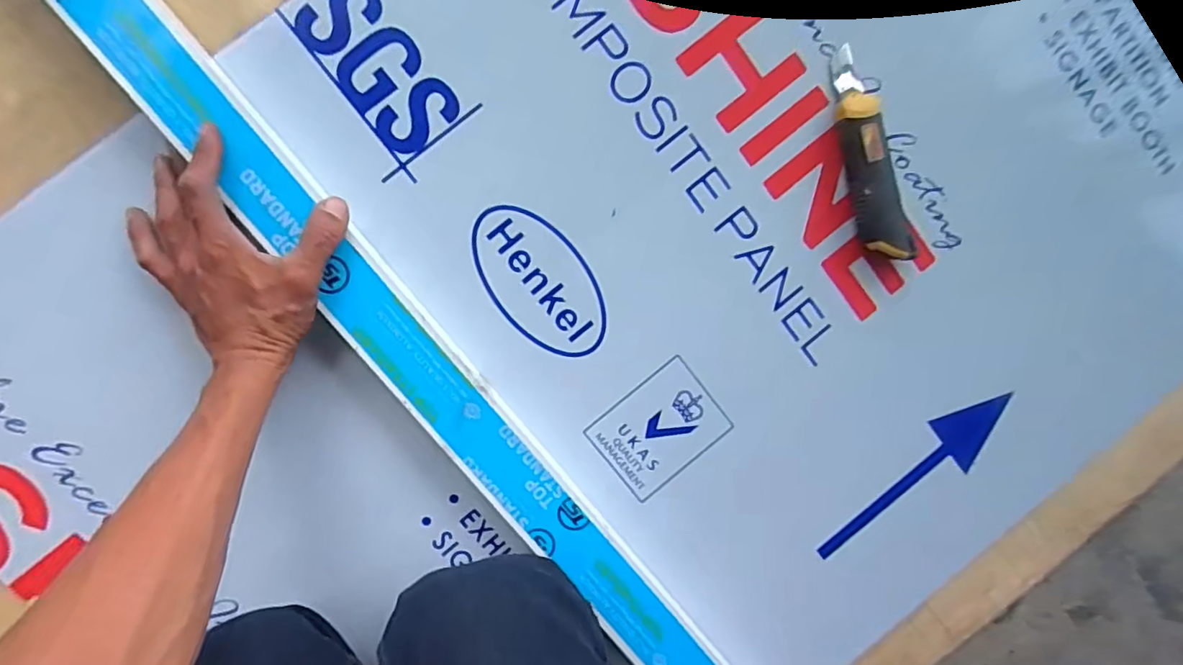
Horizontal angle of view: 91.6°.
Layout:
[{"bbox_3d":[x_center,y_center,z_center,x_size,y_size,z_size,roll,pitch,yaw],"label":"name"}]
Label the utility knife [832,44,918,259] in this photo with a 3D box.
[{"bbox_3d":[0.208,-0.133,0.433,0.038,0.021,0.157,-18,96,-4],"label":"utility knife"}]

